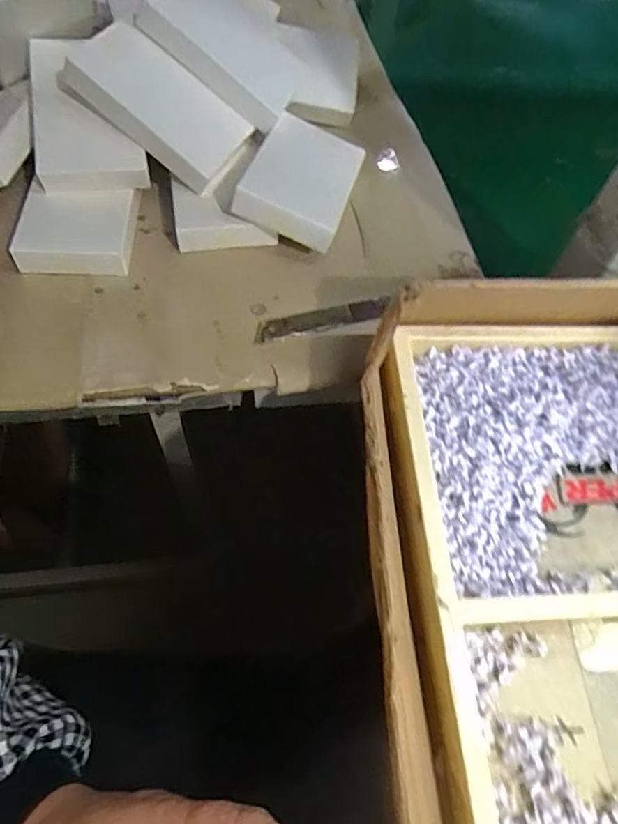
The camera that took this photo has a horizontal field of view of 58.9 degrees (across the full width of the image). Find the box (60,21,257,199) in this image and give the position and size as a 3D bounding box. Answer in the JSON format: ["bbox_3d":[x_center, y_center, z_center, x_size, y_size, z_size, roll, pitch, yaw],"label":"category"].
[{"bbox_3d":[-0.104,-0.214,0.381,0.118,0.023,0.068,34,61,-10],"label":"box"}]

